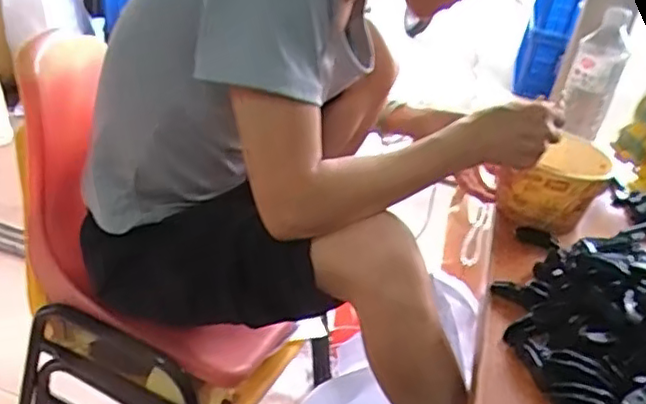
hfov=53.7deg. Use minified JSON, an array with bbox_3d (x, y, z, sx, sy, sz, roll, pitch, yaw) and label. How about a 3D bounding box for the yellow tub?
[{"bbox_3d":[0.282,-0.020,0.776,0.096,0.079,0.116,28,34,28],"label":"yellow tub"}]

